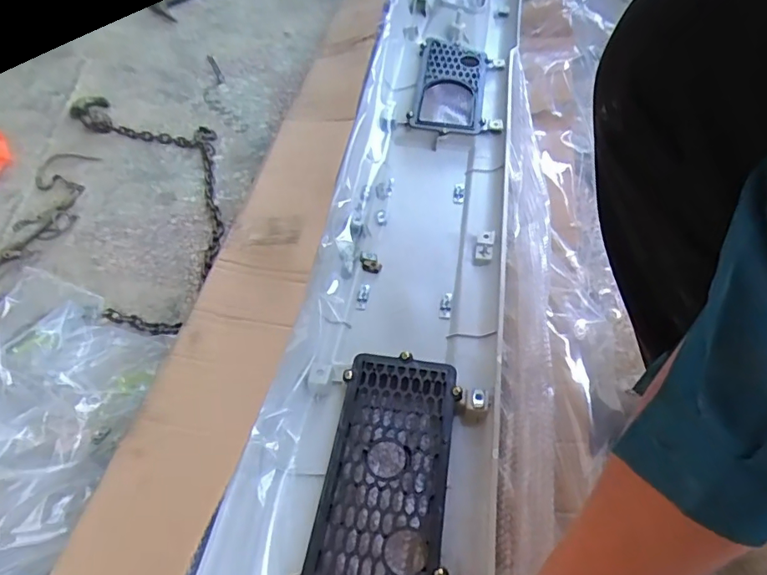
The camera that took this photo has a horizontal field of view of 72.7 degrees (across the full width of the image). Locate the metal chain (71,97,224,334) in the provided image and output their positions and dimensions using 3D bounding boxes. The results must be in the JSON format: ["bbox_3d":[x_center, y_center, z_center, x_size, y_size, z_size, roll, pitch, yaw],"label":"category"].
[{"bbox_3d":[-0.412,-0.195,0.951,0.243,0.028,0.696,-22,55,-13],"label":"metal chain"}]

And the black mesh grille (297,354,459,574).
[{"bbox_3d":[0.003,0.187,0.527,0.126,0.026,0.260,6,54,8],"label":"black mesh grille"}]

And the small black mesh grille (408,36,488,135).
[{"bbox_3d":[0.118,-0.365,0.920,0.122,0.026,0.246,4,54,6],"label":"small black mesh grille"}]

